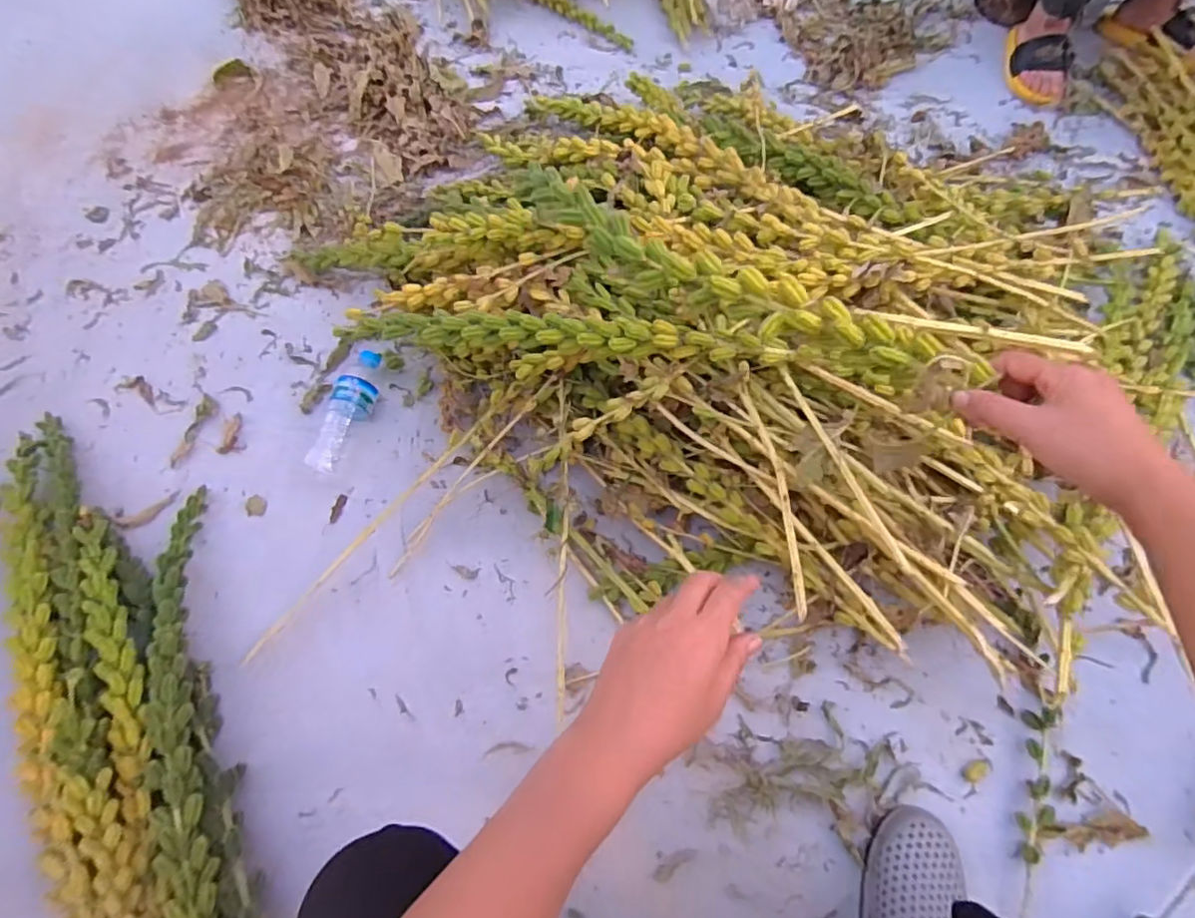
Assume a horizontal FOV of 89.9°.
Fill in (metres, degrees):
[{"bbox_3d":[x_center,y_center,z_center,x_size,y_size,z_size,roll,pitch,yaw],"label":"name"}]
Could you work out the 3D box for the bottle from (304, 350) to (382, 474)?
[{"bbox_3d":[-0.377,-0.077,0.909,0.050,0.055,0.206,12,65,9],"label":"bottle"}]

